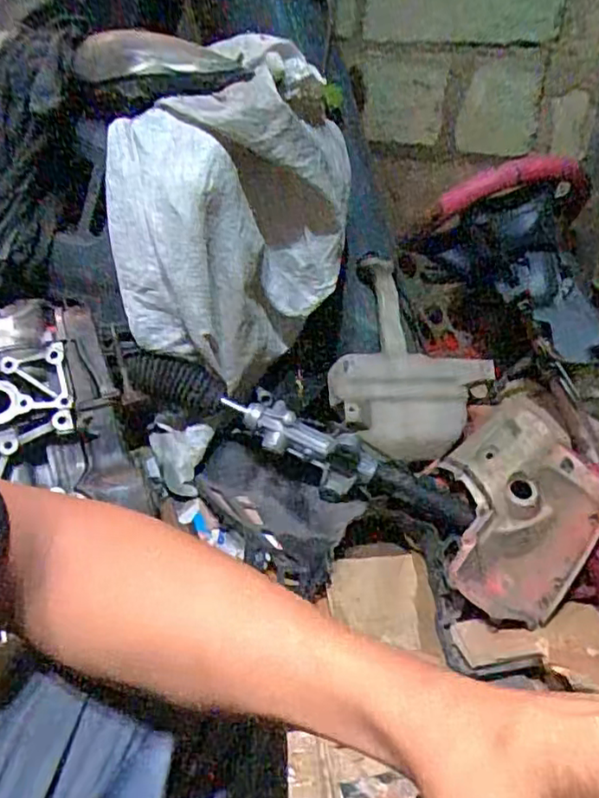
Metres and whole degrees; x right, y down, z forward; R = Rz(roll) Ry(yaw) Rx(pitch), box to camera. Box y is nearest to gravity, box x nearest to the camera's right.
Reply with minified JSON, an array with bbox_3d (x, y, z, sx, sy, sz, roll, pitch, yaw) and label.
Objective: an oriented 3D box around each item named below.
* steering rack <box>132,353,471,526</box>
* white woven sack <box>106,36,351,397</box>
[{"bbox_3d":[-0.001,0.072,1.035,0.607,0.125,0.068,24,33,2],"label":"steering rack"},{"bbox_3d":[-0.102,-0.254,0.952,0.296,0.457,0.232,11,32,18],"label":"white woven sack"}]

